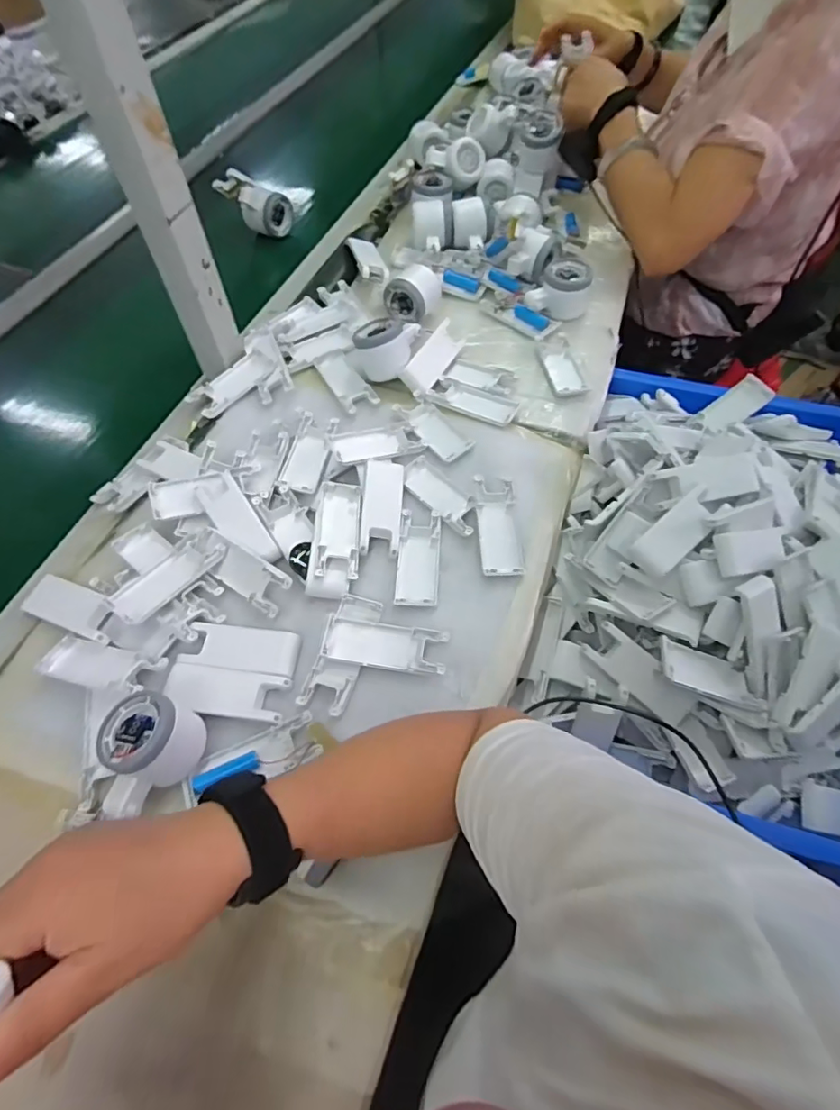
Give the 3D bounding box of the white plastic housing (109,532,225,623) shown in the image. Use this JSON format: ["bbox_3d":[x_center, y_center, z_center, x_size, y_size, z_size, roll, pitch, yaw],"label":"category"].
[{"bbox_3d":[-0.231,0.020,0.512,0.042,0.031,0.101,31,63,18],"label":"white plastic housing"}]

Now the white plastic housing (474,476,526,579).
[{"bbox_3d":[0.077,-0.030,0.545,0.041,0.020,0.103,-4,58,-2],"label":"white plastic housing"}]

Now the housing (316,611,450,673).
[{"bbox_3d":[-0.030,0.077,0.487,0.105,0.017,0.040,6,58,4],"label":"housing"}]

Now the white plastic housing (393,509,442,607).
[{"bbox_3d":[-0.001,0.002,0.540,0.040,0.008,0.105,3,58,3],"label":"white plastic housing"}]

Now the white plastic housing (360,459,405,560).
[{"bbox_3d":[-0.037,-0.049,0.560,0.037,0.019,0.105,1,61,3],"label":"white plastic housing"}]

